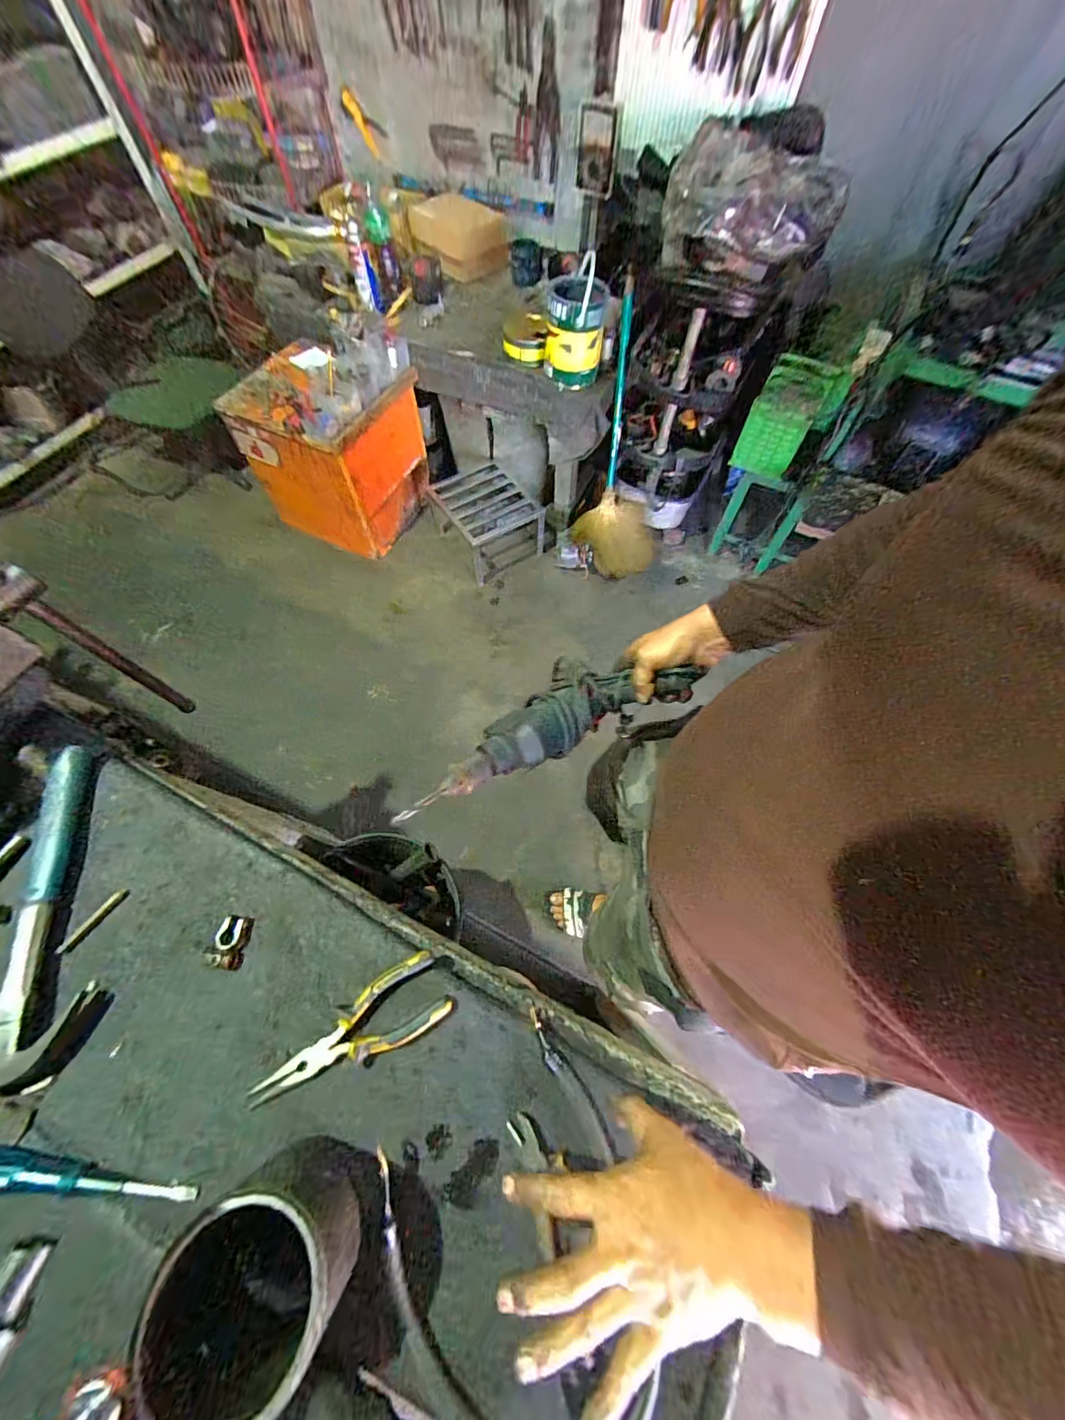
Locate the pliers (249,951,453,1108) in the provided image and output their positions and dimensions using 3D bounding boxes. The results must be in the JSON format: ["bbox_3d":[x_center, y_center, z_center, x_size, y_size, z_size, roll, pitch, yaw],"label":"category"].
[{"bbox_3d":[-0.178,0.323,0.457,0.190,0.016,0.065,-28,68,-14],"label":"pliers"}]

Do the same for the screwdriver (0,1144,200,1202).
[{"bbox_3d":[-0.394,0.409,0.399,0.190,0.027,0.027,16,64,-6],"label":"screwdriver"}]

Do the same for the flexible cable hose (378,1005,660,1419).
[{"bbox_3d":[-0.008,0.460,0.392,0.211,0.036,0.267,-30,68,-14],"label":"flexible cable hose"}]

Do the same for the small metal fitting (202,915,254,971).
[{"bbox_3d":[-0.327,0.248,0.492,0.036,0.025,0.050,3,64,0],"label":"small metal fitting"}]

